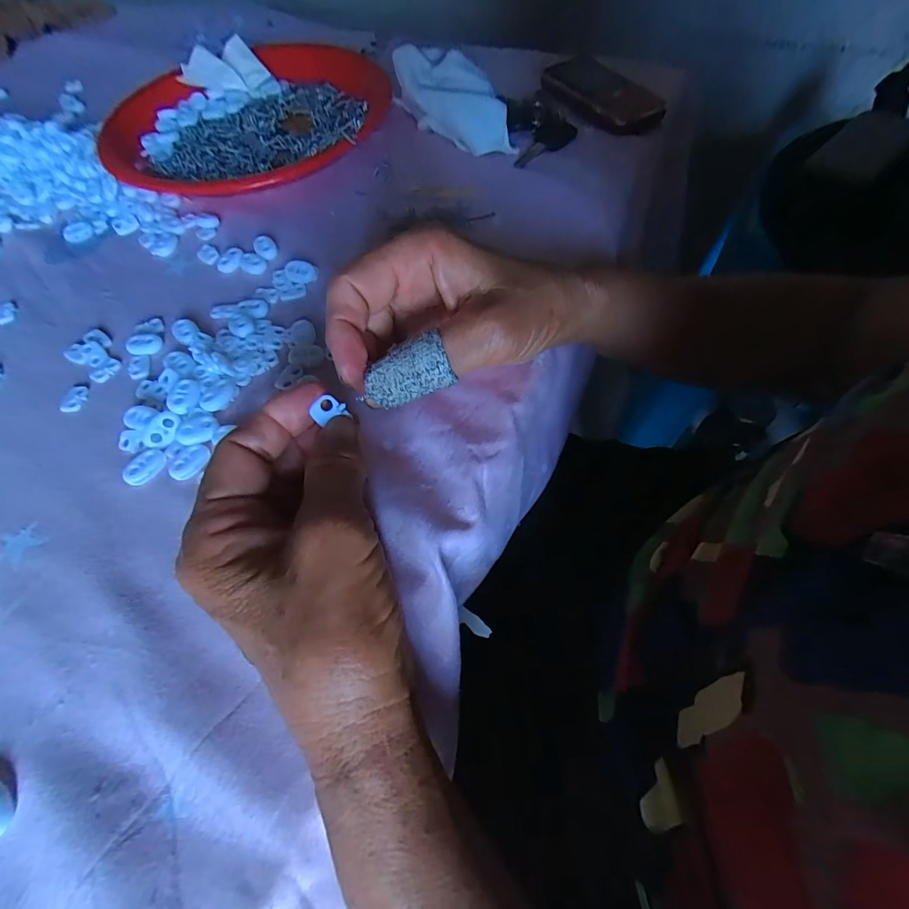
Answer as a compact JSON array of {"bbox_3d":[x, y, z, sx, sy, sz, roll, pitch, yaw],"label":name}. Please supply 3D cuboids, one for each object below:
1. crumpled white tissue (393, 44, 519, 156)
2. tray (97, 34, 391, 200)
[{"bbox_3d":[-0.001,-0.301,0.377,0.047,0.048,0.139,-33,64,-15],"label":"crumpled white tissue"},{"bbox_3d":[-0.190,-0.318,0.411,0.259,0.032,0.240,-11,61,-3],"label":"tray"}]

